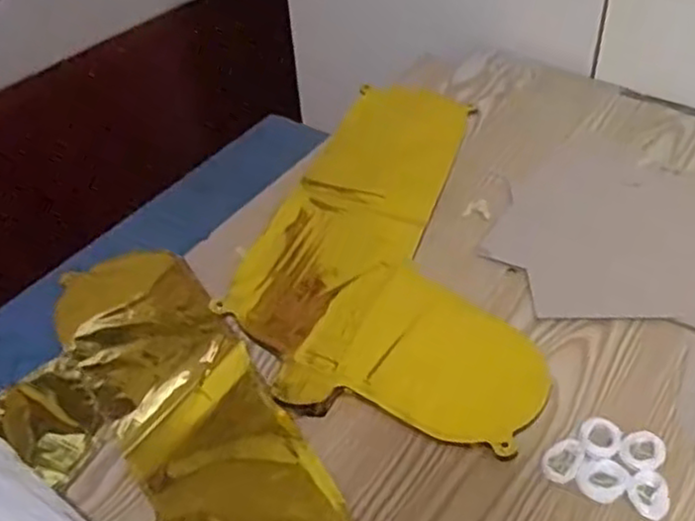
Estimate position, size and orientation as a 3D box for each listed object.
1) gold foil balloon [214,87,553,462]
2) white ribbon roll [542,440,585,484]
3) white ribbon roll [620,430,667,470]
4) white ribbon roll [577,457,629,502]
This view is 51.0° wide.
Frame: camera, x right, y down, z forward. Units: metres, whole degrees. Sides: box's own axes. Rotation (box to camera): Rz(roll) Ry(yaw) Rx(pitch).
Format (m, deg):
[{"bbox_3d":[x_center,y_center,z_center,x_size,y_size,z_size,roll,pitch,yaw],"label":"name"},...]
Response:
[{"bbox_3d":[0.051,-0.033,0.603,0.225,0.015,0.390,8,44,13],"label":"gold foil balloon"},{"bbox_3d":[0.129,0.120,0.438,0.021,0.005,0.031,24,49,27],"label":"white ribbon roll"},{"bbox_3d":[0.176,0.115,0.435,0.024,0.007,0.027,21,48,25],"label":"white ribbon roll"},{"bbox_3d":[0.149,0.128,0.426,0.026,0.004,0.026,-2,42,2],"label":"white ribbon roll"}]

